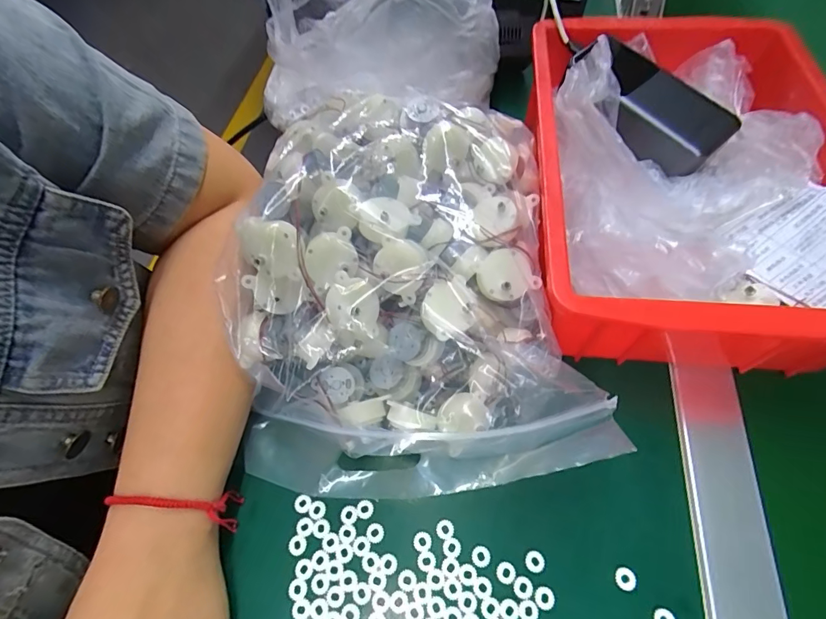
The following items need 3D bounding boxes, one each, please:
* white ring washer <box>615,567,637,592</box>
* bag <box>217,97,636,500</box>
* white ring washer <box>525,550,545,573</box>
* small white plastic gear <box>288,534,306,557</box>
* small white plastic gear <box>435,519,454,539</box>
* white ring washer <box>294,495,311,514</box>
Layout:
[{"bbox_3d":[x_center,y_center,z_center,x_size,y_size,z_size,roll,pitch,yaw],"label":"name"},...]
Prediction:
[{"bbox_3d":[0.119,0.151,0.232,0.011,0.004,0.011,-2,60,3],"label":"white ring washer"},{"bbox_3d":[-0.010,-0.015,0.272,0.214,0.101,0.246,-9,60,-1],"label":"bag"},{"bbox_3d":[0.070,0.144,0.239,0.011,0.004,0.011,-2,60,3],"label":"white ring washer"},{"bbox_3d":[-0.070,0.141,0.250,0.011,0.004,0.010,5,60,7],"label":"small white plastic gear"},{"bbox_3d":[0.019,0.132,0.251,0.010,0.004,0.011,-3,63,6],"label":"small white plastic gear"},{"bbox_3d":[-0.070,0.122,0.261,0.010,0.004,0.010,-2,60,3],"label":"white ring washer"}]

